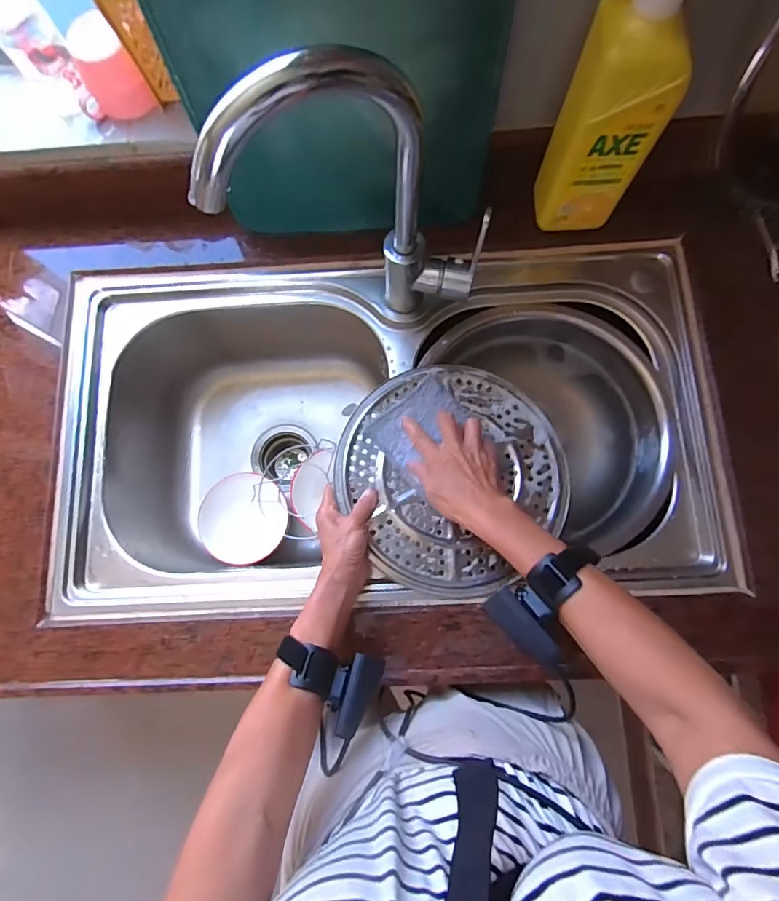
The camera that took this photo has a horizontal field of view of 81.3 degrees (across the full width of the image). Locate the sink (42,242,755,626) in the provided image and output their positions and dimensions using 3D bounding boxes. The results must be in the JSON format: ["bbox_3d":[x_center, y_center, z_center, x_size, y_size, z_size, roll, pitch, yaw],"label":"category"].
[{"bbox_3d":[-0.009,-0.016,0.640,0.769,0.233,0.426,-3,79,2],"label":"sink"}]

